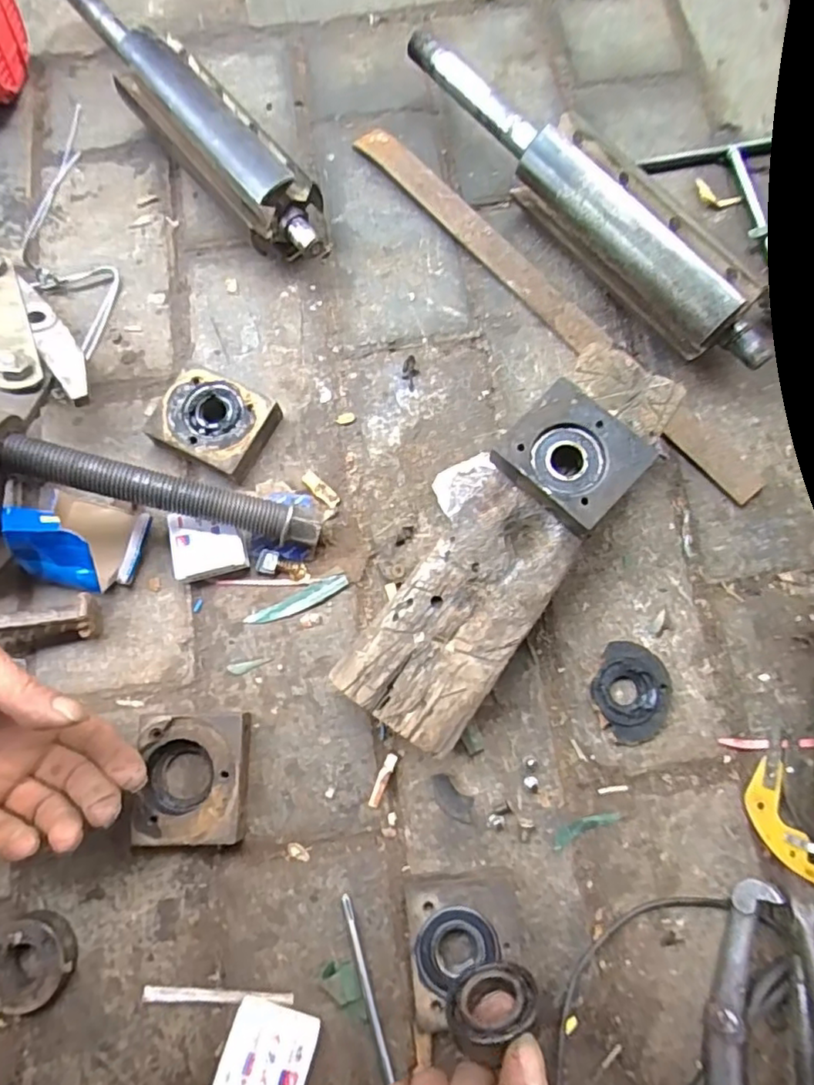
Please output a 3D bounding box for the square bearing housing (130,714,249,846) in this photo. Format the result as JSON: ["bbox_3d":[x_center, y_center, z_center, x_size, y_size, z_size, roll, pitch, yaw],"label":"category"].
[{"bbox_3d":[-0.140,0.156,0.392,0.069,0.027,0.083,-2,75,0],"label":"square bearing housing"}]

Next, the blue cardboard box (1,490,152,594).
[{"bbox_3d":[-0.234,-0.003,0.418,0.079,0.060,0.066,16,76,4],"label":"blue cardboard box"}]

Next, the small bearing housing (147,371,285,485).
[{"bbox_3d":[-0.149,-0.091,0.461,0.083,0.027,0.065,25,76,7],"label":"small bearing housing"}]

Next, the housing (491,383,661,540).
[{"bbox_3d":[0.106,-0.054,0.380,0.078,0.021,0.068,42,78,8],"label":"housing"}]

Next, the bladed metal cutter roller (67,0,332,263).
[{"bbox_3d":[-0.195,-0.381,0.516,0.068,0.069,0.390,-37,78,-9],"label":"bladed metal cutter roller"}]

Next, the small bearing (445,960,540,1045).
[{"bbox_3d":[0.042,0.226,0.289,0.044,0.044,0.012,-16,96,1],"label":"small bearing"}]

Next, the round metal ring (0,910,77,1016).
[{"bbox_3d":[-0.234,0.260,0.370,0.051,0.021,0.050,0,75,0],"label":"round metal ring"}]

